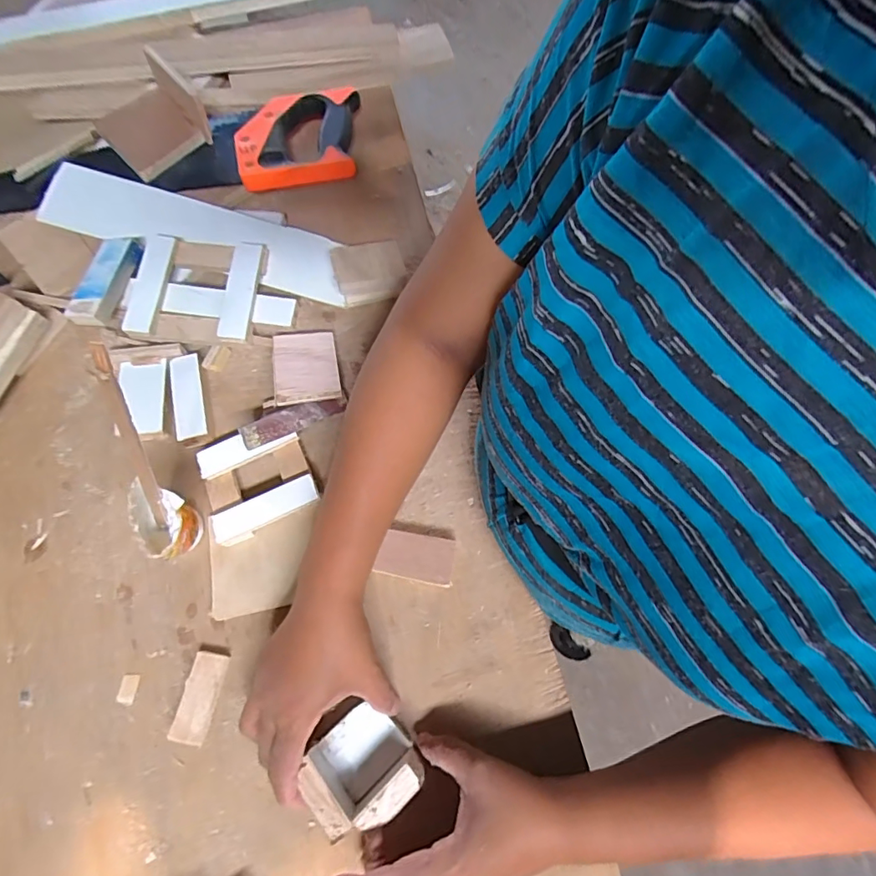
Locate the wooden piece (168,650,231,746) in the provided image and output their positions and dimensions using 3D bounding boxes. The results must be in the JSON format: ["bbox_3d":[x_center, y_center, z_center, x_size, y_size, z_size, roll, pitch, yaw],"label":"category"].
[{"bbox_3d":[-0.190,0.206,0.391,0.027,0.012,0.064,12,70,3],"label":"wooden piece"}]

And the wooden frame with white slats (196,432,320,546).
[{"bbox_3d":[-0.163,0.038,0.441,0.090,0.022,0.089,-23,72,-10],"label":"wooden frame with white slats"}]

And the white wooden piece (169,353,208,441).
[{"bbox_3d":[-0.239,-0.038,0.469,0.028,0.017,0.085,-16,71,-7],"label":"white wooden piece"}]

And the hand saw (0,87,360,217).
[{"bbox_3d":[-0.341,-0.301,0.533,0.516,0.027,0.113,-13,71,-6],"label":"hand saw"}]

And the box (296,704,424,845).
[{"bbox_3d":[-0.056,0.239,0.353,0.069,0.034,0.067,-38,75,-14],"label":"box"}]

